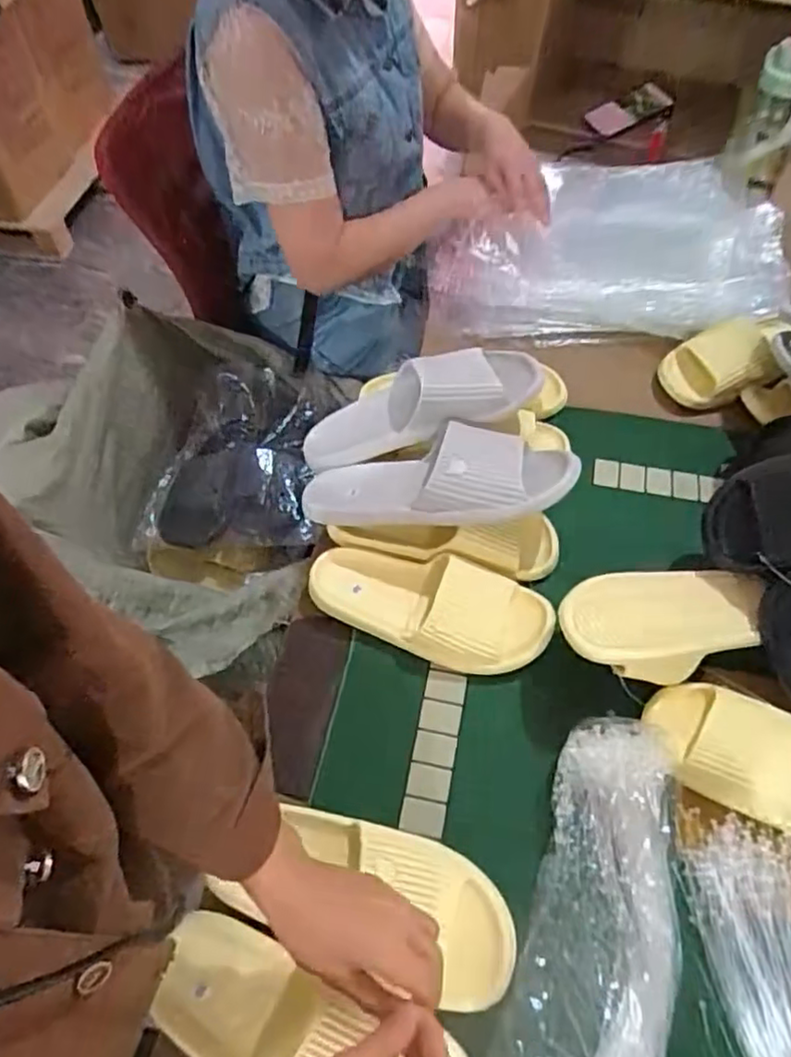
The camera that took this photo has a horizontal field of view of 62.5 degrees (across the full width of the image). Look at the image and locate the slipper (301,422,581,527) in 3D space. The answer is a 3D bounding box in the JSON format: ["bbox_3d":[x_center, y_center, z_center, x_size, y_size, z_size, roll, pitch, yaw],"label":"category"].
[{"bbox_3d":[0.042,-0.051,0.684,0.284,0.075,0.119,-6,56,18],"label":"slipper"}]

